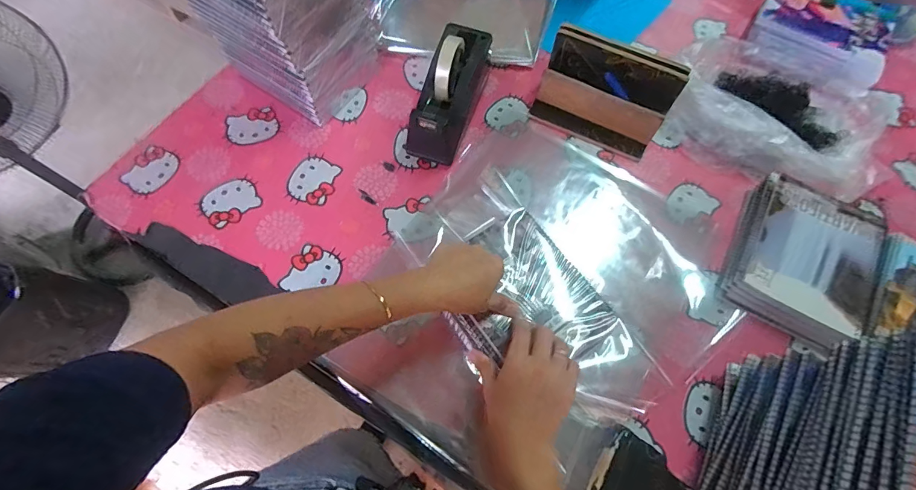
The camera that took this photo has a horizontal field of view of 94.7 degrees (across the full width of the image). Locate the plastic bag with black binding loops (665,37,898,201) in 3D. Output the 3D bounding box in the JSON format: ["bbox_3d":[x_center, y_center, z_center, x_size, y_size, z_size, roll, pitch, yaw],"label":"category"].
[{"bbox_3d":[0.510,-0.215,0.672,0.316,0.079,0.222,21,68,7],"label":"plastic bag with black binding loops"}]

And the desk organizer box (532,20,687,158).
[{"bbox_3d":[0.224,-0.233,0.650,0.193,0.116,0.086,24,68,8],"label":"desk organizer box"}]

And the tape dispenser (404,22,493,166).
[{"bbox_3d":[-0.013,-0.240,0.646,0.084,0.121,0.211,17,67,5],"label":"tape dispenser"}]

